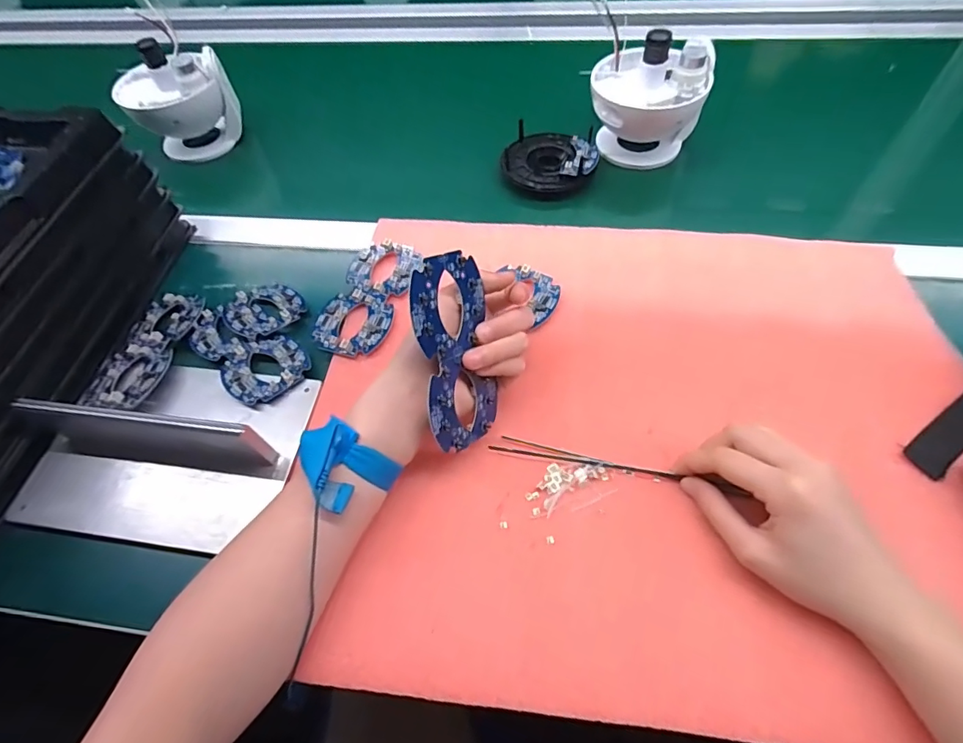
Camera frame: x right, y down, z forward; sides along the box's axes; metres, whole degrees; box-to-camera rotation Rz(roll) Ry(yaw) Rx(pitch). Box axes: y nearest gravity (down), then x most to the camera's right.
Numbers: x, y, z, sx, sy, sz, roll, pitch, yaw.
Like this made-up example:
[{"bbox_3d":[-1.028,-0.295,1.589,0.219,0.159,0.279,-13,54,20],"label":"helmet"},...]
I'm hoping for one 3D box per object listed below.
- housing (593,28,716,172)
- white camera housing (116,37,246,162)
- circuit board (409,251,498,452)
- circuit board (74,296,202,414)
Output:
[{"bbox_3d":[0.176,-0.288,0.511,0.112,0.115,0.099,17,61,15],"label":"housing"},{"bbox_3d":[-0.357,-0.320,0.570,0.113,0.117,0.082,-33,61,-15],"label":"white camera housing"},{"bbox_3d":[-0.016,-0.010,0.312,0.004,0.126,0.066,8,29,40],"label":"circuit board"},{"bbox_3d":[-0.292,-0.021,0.412,0.066,0.015,0.126,2,58,6],"label":"circuit board"}]

